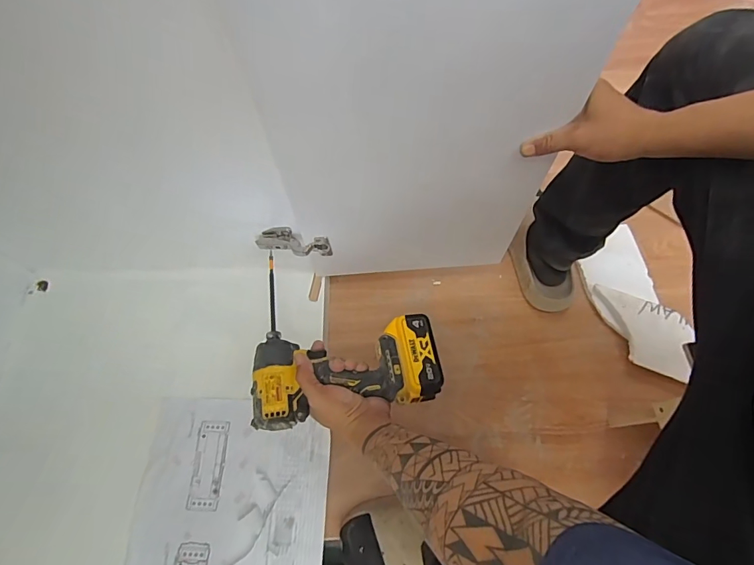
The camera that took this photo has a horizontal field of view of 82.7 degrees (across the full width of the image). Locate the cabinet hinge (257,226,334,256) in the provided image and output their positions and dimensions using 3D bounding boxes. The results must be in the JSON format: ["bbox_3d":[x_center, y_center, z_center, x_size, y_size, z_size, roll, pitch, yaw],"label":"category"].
[{"bbox_3d":[-0.140,-0.066,0.722,0.122,0.046,0.030,10,66,6],"label":"cabinet hinge"}]

